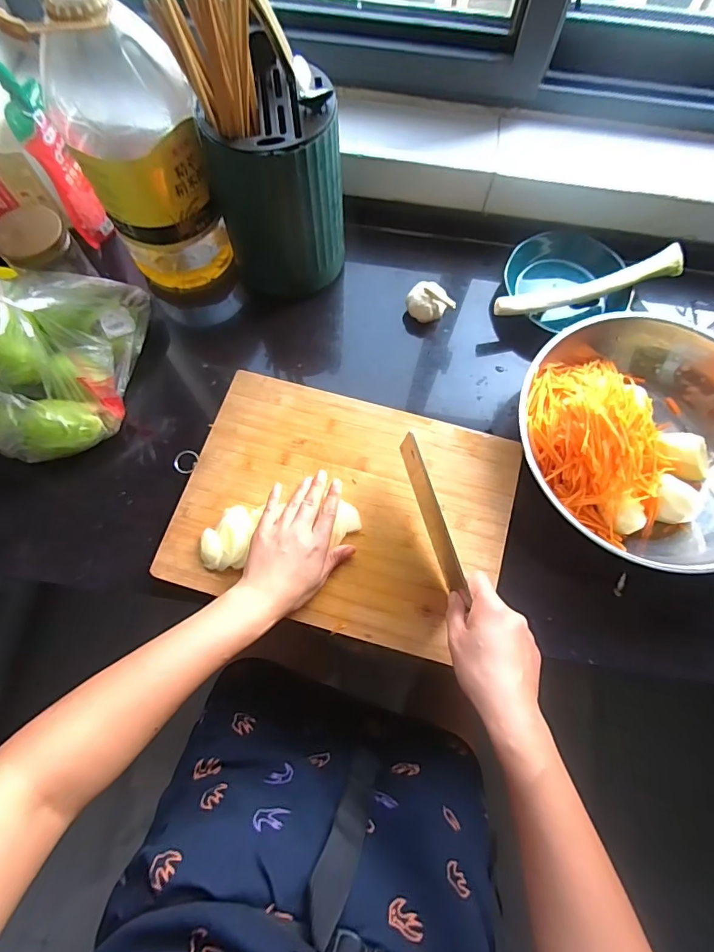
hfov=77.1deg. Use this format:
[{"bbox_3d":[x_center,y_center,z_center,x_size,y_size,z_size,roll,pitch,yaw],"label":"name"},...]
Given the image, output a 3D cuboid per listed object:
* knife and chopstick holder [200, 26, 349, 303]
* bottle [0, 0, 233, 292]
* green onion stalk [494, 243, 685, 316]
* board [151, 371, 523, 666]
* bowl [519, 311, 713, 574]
[{"bbox_3d":[-0.087,-0.337,0.543,0.141,0.197,0.127,-41,77,-12],"label":"knife and chopstick holder"},{"bbox_3d":[-0.242,-0.363,0.505,0.135,0.309,0.121,-27,74,-9],"label":"bottle"},{"bbox_3d":[0.307,-0.250,0.592,0.263,0.024,0.031,-18,73,-6],"label":"green onion stalk"},{"bbox_3d":[-0.012,0.034,0.519,0.365,0.012,0.269,15,72,4],"label":"board"},{"bbox_3d":[0.342,-0.044,0.526,0.299,0.104,0.300,0,72,0],"label":"bowl"}]

